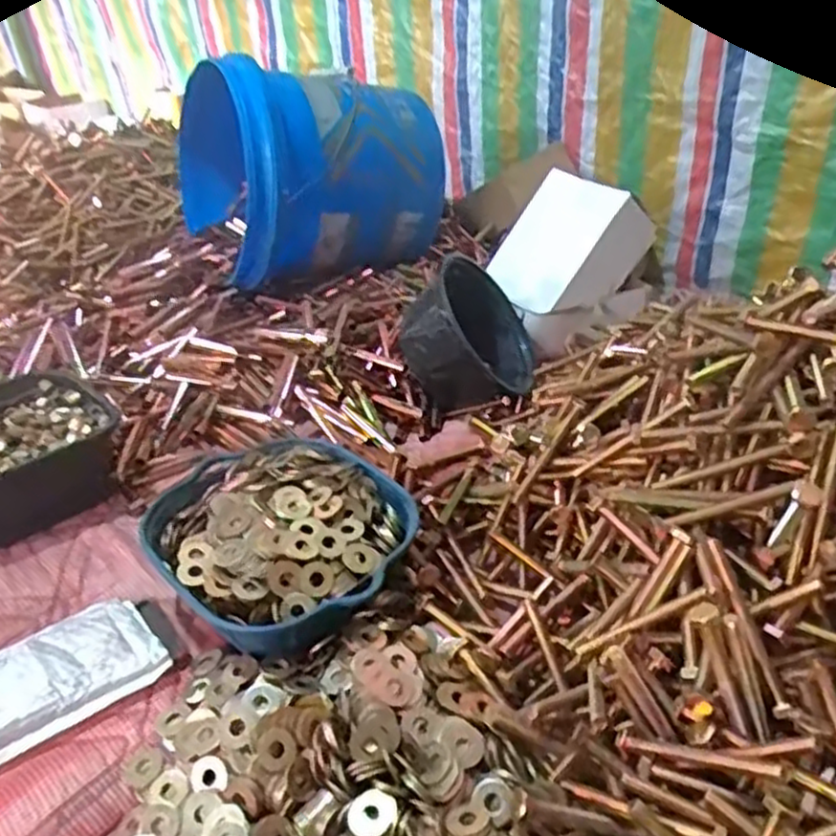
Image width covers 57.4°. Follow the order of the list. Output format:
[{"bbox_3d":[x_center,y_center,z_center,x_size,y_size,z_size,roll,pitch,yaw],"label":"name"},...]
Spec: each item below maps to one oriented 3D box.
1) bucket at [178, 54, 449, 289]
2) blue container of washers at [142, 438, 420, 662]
[{"bbox_3d":[-0.142,-0.320,0.980,0.279,0.240,0.252,-22,40,-27],"label":"bucket"},{"bbox_3d":[-0.103,0.089,0.600,0.185,0.064,0.191,-20,39,-24],"label":"blue container of washers"}]

